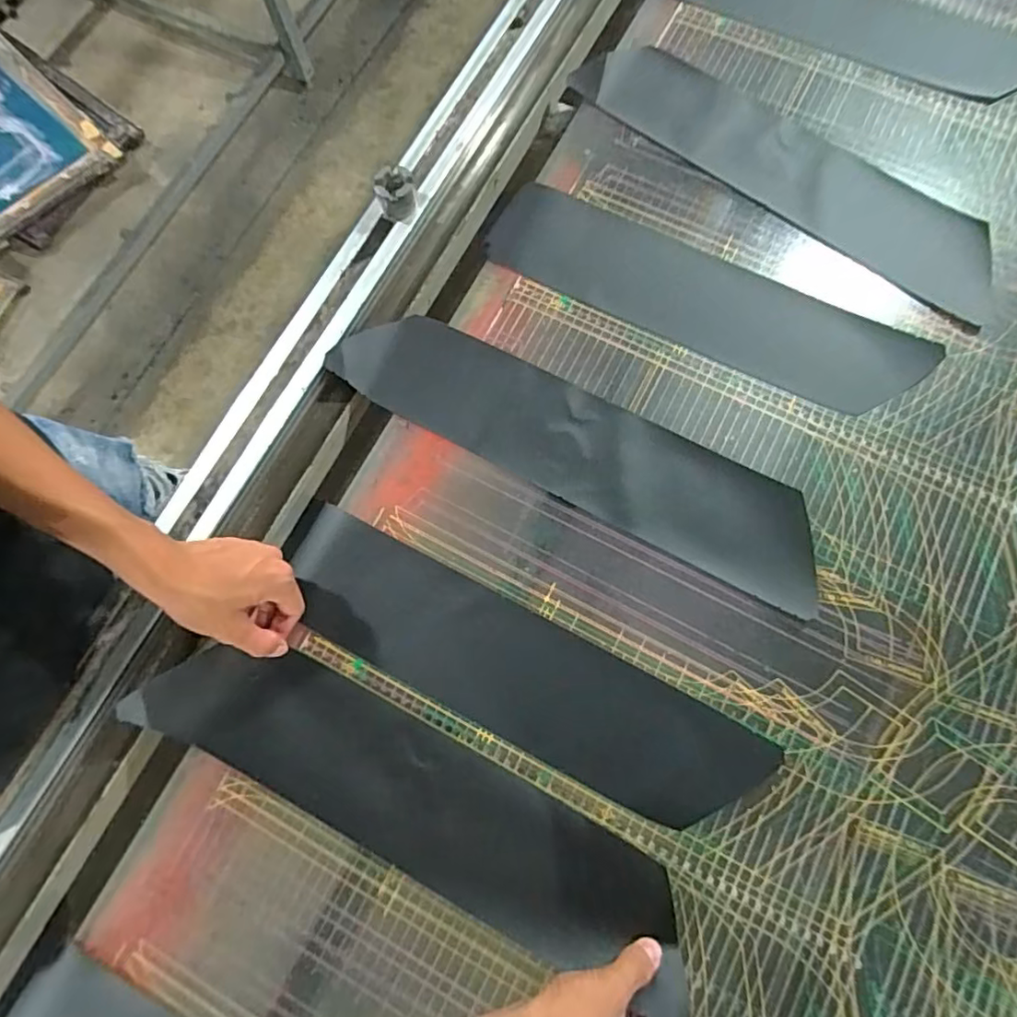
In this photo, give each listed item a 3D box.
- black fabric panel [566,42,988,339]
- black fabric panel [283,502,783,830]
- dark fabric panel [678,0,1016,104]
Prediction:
[{"bbox_3d":[0.271,-0.339,0.571,0.449,0.013,0.102,36,80,10],"label":"black fabric panel"},{"bbox_3d":[0.000,0.134,0.491,0.426,0.009,0.107,26,79,8],"label":"black fabric panel"},{"bbox_3d":[0.348,-0.512,0.601,0.404,0.016,0.099,24,78,7],"label":"dark fabric panel"}]

